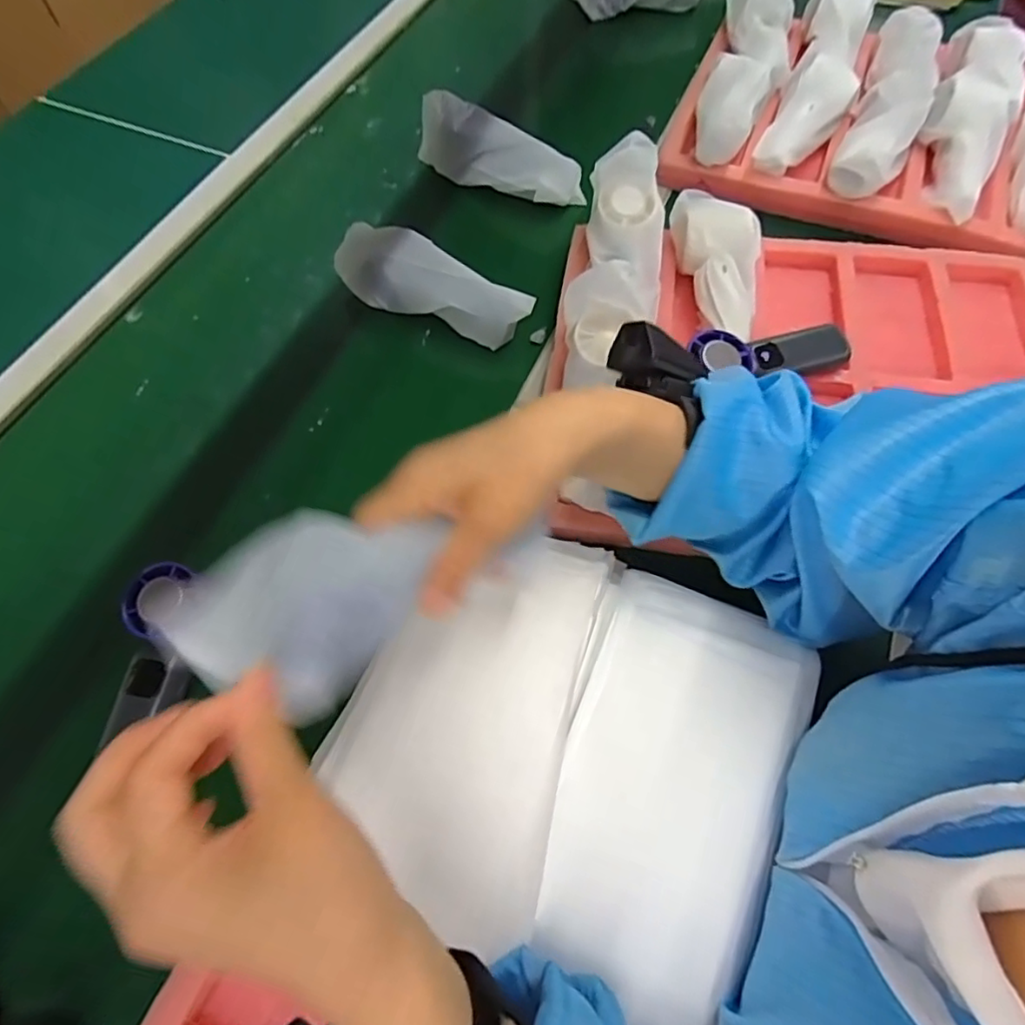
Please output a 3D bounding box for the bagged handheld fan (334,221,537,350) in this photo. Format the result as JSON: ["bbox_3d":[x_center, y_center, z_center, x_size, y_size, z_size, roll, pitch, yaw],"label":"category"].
[{"bbox_3d":[-0.077,-0.209,0.559,0.196,0.049,0.062,28,67,13],"label":"bagged handheld fan"}]

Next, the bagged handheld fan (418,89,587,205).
[{"bbox_3d":[-0.012,-0.380,0.640,0.186,0.069,0.054,27,66,13],"label":"bagged handheld fan"}]

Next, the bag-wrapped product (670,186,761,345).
[{"bbox_3d":[0.189,-0.227,0.546,0.065,0.043,0.160,-10,77,-4],"label":"bag-wrapped product"}]

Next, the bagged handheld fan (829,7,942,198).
[{"bbox_3d":[0.406,-0.438,0.649,0.070,0.056,0.278,23,66,11],"label":"bagged handheld fan"}]

